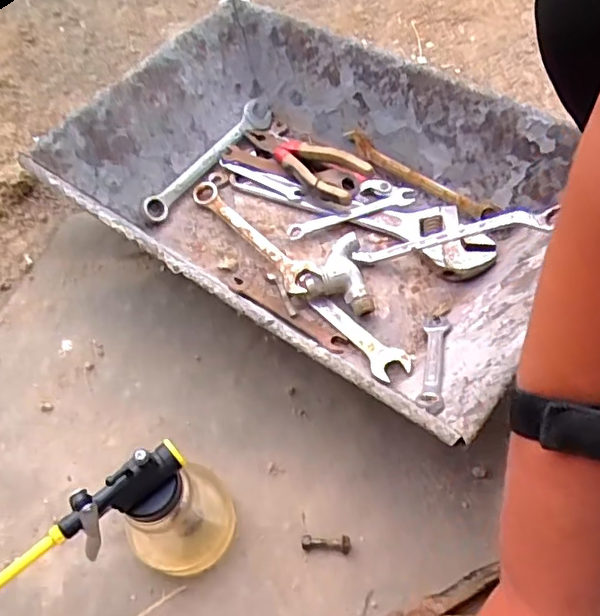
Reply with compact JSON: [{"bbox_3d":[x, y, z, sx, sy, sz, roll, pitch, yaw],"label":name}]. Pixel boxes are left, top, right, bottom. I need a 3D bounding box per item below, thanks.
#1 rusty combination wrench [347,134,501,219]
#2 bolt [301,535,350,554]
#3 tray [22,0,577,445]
[{"bbox_3d":[0.124,-0.136,0.630,0.175,0.020,0.016,35,66,22],"label":"rusty combination wrench"},{"bbox_3d":[0.020,0.183,0.470,0.037,0.011,0.012,2,58,5],"label":"bolt"},{"bbox_3d":[0.015,-0.102,0.584,0.469,0.117,0.311,31,64,21],"label":"tray"}]

